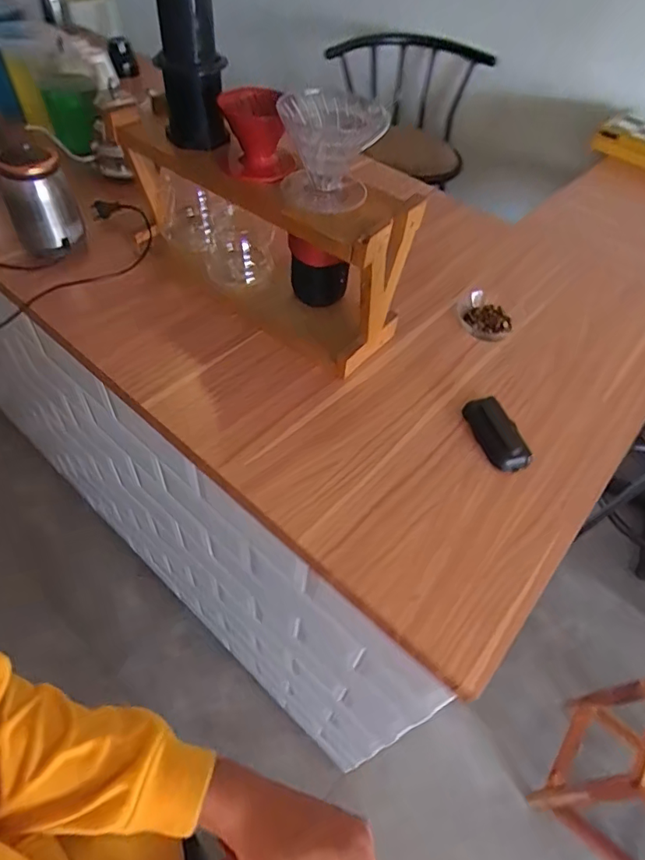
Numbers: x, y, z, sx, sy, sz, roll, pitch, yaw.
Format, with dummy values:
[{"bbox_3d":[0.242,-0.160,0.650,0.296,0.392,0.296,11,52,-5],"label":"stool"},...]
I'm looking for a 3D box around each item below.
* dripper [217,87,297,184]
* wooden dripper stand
[{"bbox_3d":[-0.076,-0.344,0.596,0.087,0.092,0.089,-2,52,-7],"label":"dripper"},{"bbox_3d":[-0.102,-0.276,0.704,0.450,0.219,0.117,32,56,19],"label":"wooden dripper stand"}]

